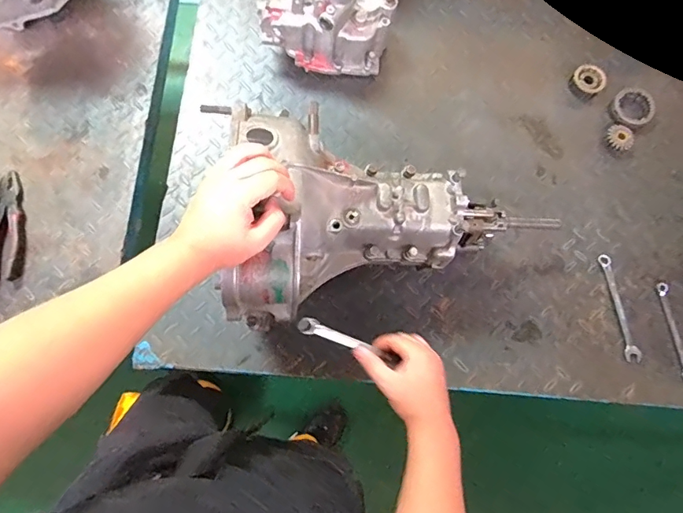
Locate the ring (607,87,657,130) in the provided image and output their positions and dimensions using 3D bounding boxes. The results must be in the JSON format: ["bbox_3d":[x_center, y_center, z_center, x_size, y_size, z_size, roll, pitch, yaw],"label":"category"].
[{"bbox_3d":[0.526,-0.267,0.824,0.076,0.019,0.087,31,80,7],"label":"ring"}]

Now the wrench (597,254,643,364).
[{"bbox_3d":[0.452,0.082,0.746,0.024,0.016,0.176,-8,78,-2],"label":"wrench"}]

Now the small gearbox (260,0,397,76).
[{"bbox_3d":[-0.023,-0.425,0.777,0.219,0.192,0.141,11,78,3],"label":"small gearbox"}]

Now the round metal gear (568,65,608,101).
[{"bbox_3d":[0.451,-0.321,0.834,0.056,0.016,0.065,37,80,8],"label":"round metal gear"}]

